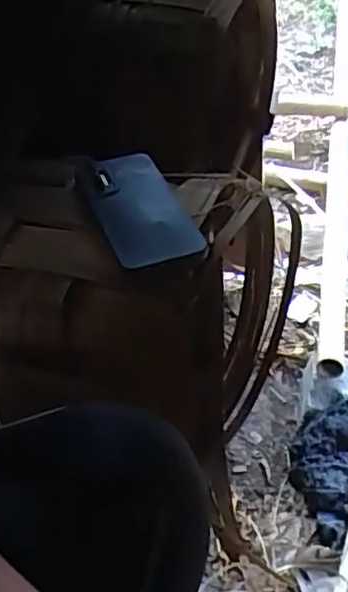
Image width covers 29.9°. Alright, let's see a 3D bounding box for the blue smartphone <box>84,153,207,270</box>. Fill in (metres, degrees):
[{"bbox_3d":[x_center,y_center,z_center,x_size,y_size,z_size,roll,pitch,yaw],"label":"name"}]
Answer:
[{"bbox_3d":[-0.032,-0.077,0.573,0.071,0.007,0.143,-22,53,-9],"label":"blue smartphone"}]

